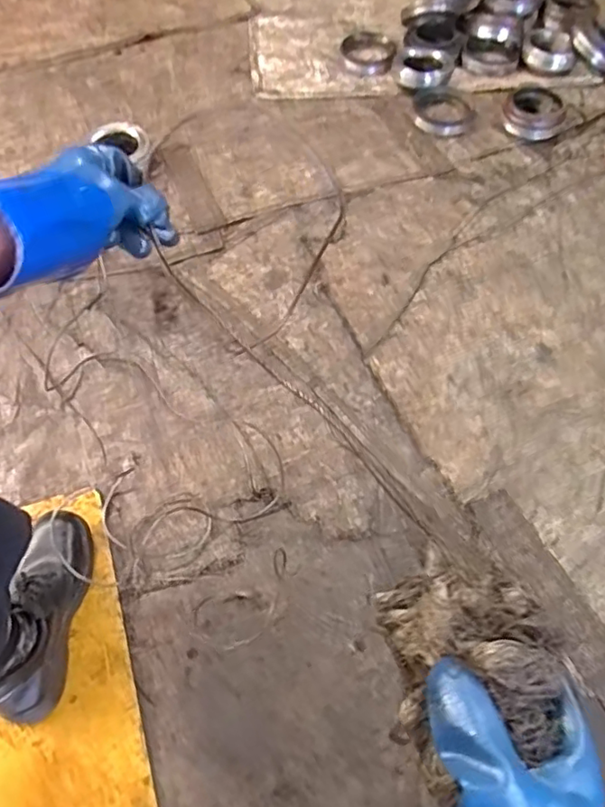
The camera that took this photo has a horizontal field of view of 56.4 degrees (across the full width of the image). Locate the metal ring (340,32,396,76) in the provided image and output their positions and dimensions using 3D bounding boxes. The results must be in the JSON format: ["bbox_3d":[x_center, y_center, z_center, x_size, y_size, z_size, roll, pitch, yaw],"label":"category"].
[{"bbox_3d":[0.178,-0.966,1.553,0.152,0.030,0.176,7,60,4],"label":"metal ring"}]

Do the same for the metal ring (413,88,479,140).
[{"bbox_3d":[0.353,-0.734,1.420,0.154,0.019,0.163,0,59,0],"label":"metal ring"}]

